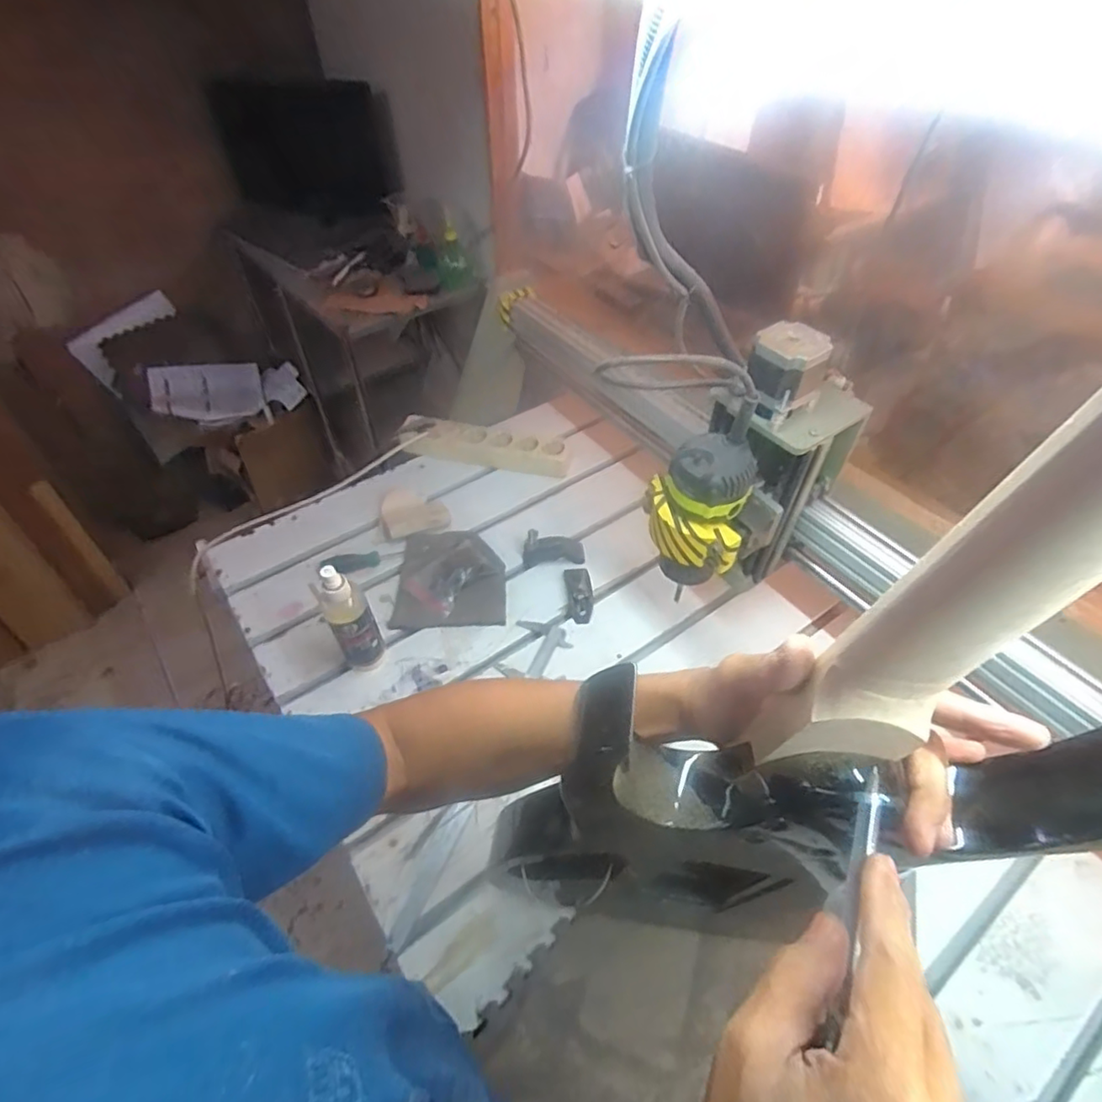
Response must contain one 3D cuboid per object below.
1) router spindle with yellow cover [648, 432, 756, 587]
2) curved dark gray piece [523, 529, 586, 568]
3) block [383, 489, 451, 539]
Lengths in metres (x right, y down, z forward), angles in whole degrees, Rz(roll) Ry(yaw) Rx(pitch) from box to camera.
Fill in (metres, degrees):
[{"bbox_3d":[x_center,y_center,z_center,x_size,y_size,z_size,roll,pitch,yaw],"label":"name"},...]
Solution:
[{"bbox_3d":[0.147,-0.033,0.621,0.100,0.168,0.077,13,51,12],"label":"router spindle with yellow cover"},{"bbox_3d":[0.004,-0.004,0.874,0.087,0.038,0.043,-3,49,-1],"label":"curved dark gray piece"},{"bbox_3d":[-0.207,-0.063,0.912,0.093,0.029,0.098,-13,50,-10],"label":"block"}]

